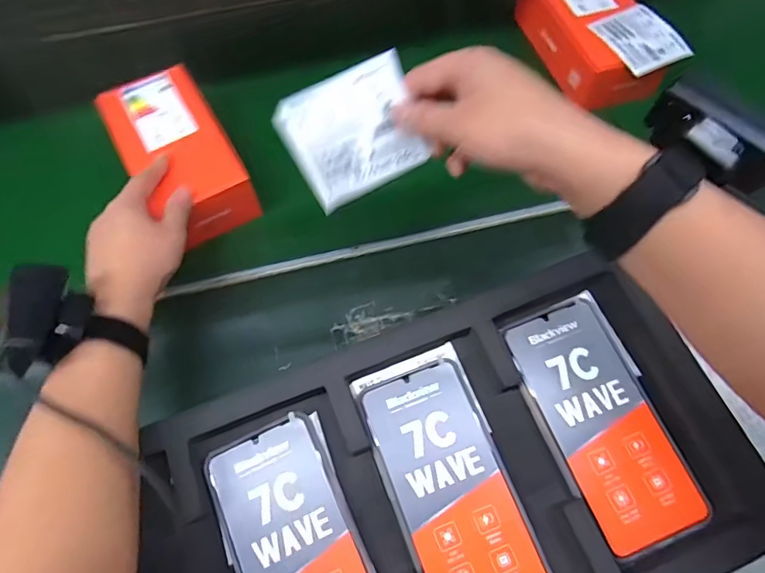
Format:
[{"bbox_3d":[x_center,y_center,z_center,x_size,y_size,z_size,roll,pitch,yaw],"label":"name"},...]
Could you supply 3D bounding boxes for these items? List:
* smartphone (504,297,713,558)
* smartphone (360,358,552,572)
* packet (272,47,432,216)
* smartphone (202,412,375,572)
[{"bbox_3d":[0.153,0.089,0.328,0.074,0.011,0.160,-20,64,-7],"label":"smartphone"},{"bbox_3d":[0.046,0.134,0.313,0.077,0.009,0.164,-19,64,-7],"label":"smartphone"},{"bbox_3d":[-0.019,-0.104,0.323,0.088,0.077,0.009,-24,25,11],"label":"packet"},{"bbox_3d":[-0.054,0.170,0.299,0.076,0.007,0.163,-25,65,-10],"label":"smartphone"}]

